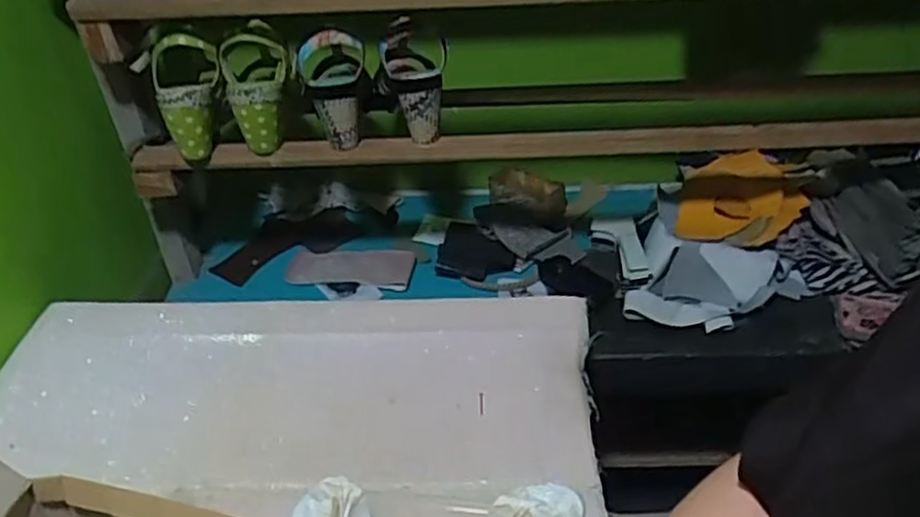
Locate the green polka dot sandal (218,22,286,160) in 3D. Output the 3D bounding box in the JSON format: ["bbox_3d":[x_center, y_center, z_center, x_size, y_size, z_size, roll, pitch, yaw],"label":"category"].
[{"bbox_3d":[-0.237,-0.201,0.850,0.079,0.141,0.078,-14,38,-15],"label":"green polka dot sandal"}]

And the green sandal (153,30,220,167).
[{"bbox_3d":[-0.313,-0.188,0.839,0.074,0.146,0.073,-14,38,-15],"label":"green sandal"}]

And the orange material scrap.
[{"bbox_3d":[0.402,-0.079,1.038,0.168,0.055,0.144,2,59,13],"label":"orange material scrap"}]

